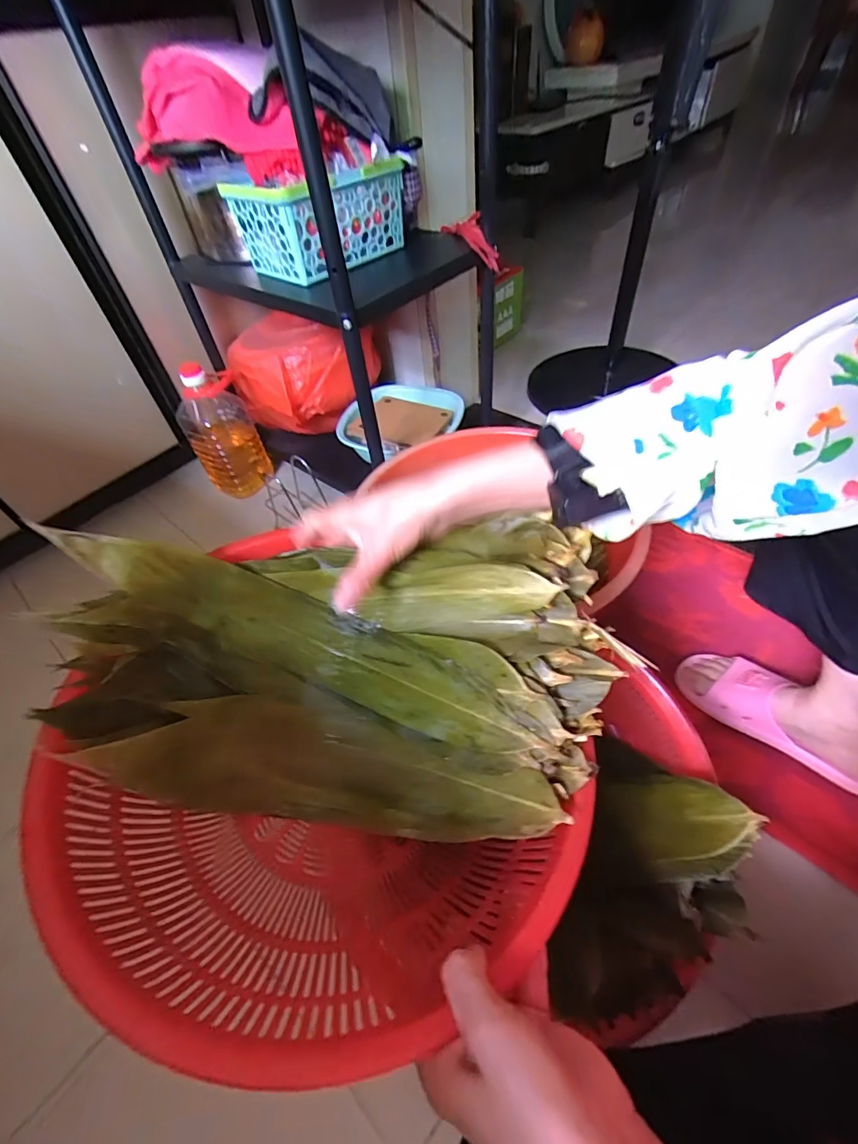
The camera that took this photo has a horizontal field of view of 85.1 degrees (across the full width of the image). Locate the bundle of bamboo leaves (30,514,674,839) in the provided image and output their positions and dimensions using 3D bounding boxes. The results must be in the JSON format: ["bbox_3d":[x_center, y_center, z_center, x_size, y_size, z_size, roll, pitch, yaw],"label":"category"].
[{"bbox_3d":[-0.056,0.076,0.379,0.363,0.172,0.208,3,52,7],"label":"bundle of bamboo leaves"}]

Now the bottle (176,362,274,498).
[{"bbox_3d":[-0.443,-0.302,0.999,0.138,0.246,0.140,-24,53,-14],"label":"bottle"}]

